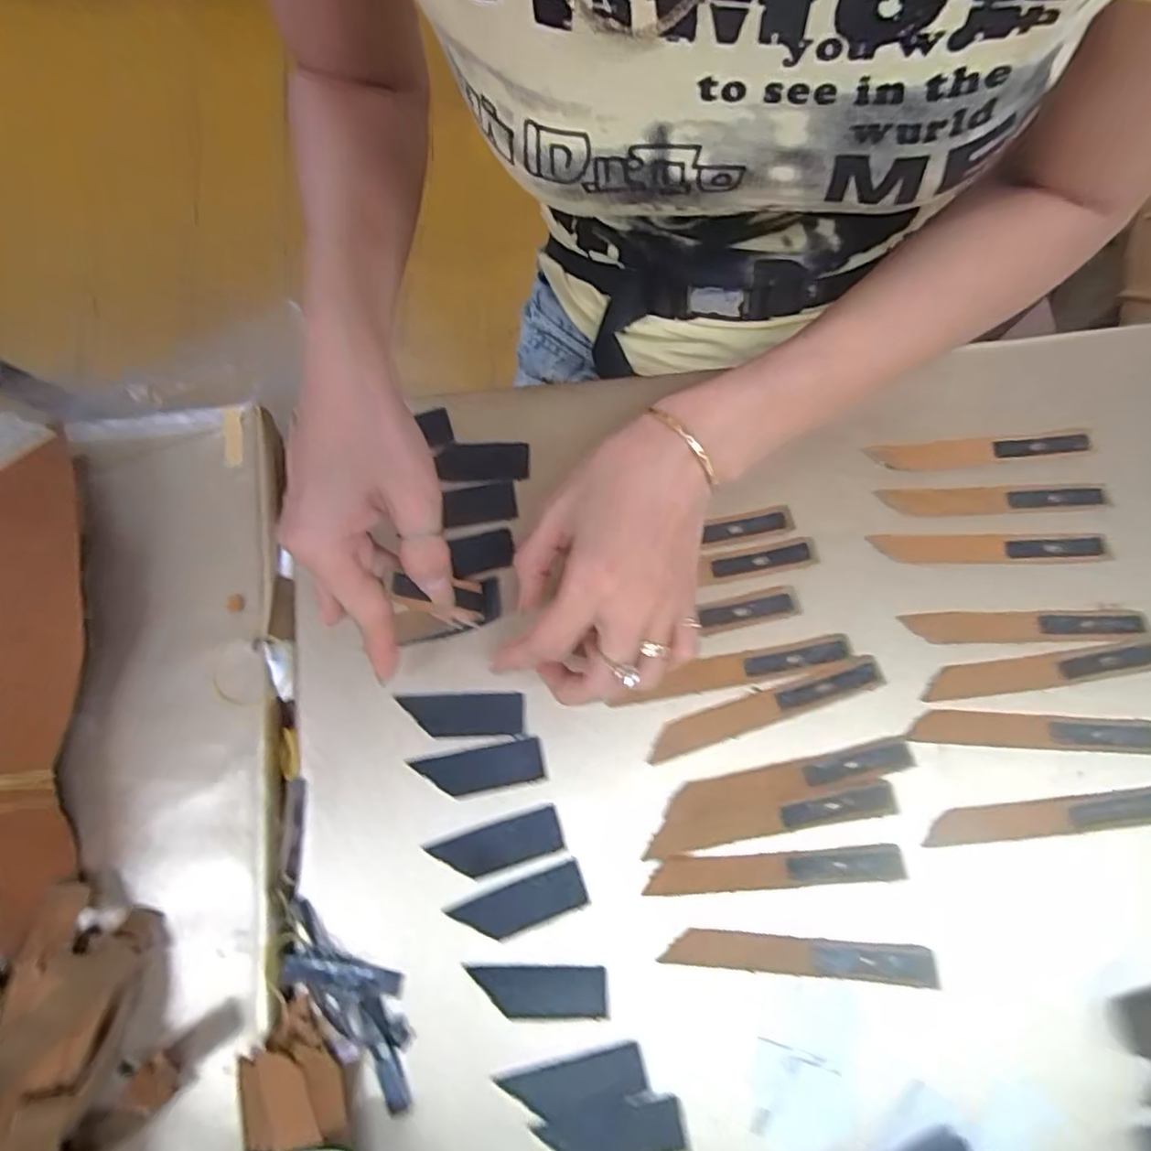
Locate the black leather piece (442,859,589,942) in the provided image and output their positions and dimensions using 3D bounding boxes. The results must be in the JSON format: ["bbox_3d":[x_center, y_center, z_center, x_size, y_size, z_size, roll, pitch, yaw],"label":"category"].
[{"bbox_3d":[-0.027,0.158,0.292,0.063,0.004,0.022,-19,75,-4],"label":"black leather piece"}]

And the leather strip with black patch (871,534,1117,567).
[{"bbox_3d":[0.227,-0.014,0.337,0.125,0.004,0.017,-1,75,1],"label":"leather strip with black patch"}]

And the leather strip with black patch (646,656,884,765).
[{"bbox_3d":[0.097,0.068,0.315,0.124,0.005,0.018,-18,75,-4],"label":"leather strip with black patch"}]

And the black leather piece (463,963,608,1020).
[{"bbox_3d":[-0.017,0.194,0.284,0.062,0.004,0.022,1,75,1],"label":"black leather piece"}]

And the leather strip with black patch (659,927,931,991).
[{"bbox_3d":[0.103,0.177,0.284,0.120,0.009,0.016,3,75,2],"label":"leather strip with black patch"}]

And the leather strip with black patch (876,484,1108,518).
[{"bbox_3d":[0.234,-0.042,0.345,0.124,0.006,0.017,-1,75,4],"label":"leather strip with black patch"}]

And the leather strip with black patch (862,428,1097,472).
[{"bbox_3d":[0.231,-0.071,0.351,0.123,0.006,0.018,-5,74,3],"label":"leather strip with black patch"}]

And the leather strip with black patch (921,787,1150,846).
[{"bbox_3d":[0.234,0.119,0.301,0.125,0.006,0.016,-6,75,-1],"label":"leather strip with black patch"}]

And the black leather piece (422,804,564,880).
[{"bbox_3d":[-0.038,0.132,0.300,0.062,0.004,0.022,-16,77,-8],"label":"black leather piece"}]

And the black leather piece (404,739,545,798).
[{"bbox_3d":[-0.048,0.098,0.308,0.062,0.004,0.021,-10,76,-6],"label":"black leather piece"}]

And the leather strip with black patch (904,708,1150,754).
[{"bbox_3d":[0.233,0.079,0.310,0.123,0.004,0.017,3,75,2],"label":"leather strip with black patch"}]

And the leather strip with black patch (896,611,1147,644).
[{"bbox_3d":[0.238,0.027,0.326,0.122,0.005,0.016,-1,75,0],"label":"leather strip with black patch"}]

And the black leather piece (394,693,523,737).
[{"bbox_3d":[-0.059,0.072,0.316,0.062,0.004,0.021,-1,67,-3],"label":"black leather piece"}]

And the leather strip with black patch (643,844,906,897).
[{"bbox_3d":[0.096,0.142,0.293,0.120,0.004,0.017,-4,75,0],"label":"leather strip with black patch"}]

